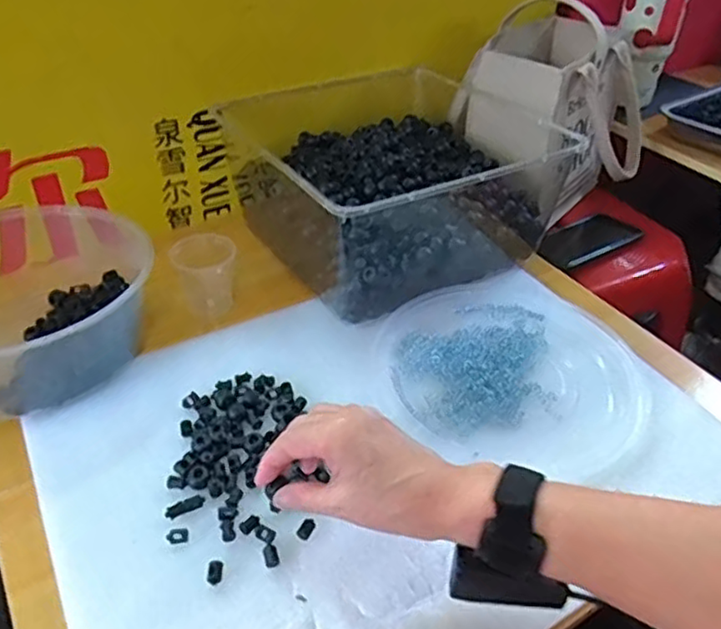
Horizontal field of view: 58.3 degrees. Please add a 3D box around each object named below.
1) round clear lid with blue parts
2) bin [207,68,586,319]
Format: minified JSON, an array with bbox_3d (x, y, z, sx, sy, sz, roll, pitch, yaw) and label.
[{"bbox_3d":[0.141,0.045,0.628,0.252,0.011,0.237,2,39,-1],"label":"round clear lid with blue parts"},{"bbox_3d":[0.037,-0.165,0.767,0.329,0.142,0.304,-22,45,-27],"label":"bin"}]

